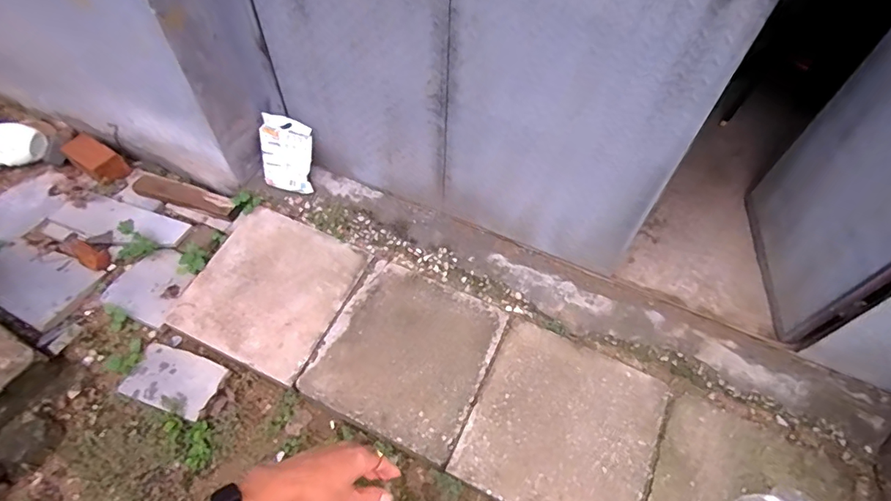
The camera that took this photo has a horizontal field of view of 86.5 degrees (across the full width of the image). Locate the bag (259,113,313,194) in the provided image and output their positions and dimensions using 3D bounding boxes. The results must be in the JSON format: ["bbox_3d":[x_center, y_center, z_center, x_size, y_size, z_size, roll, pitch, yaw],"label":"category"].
[{"bbox_3d":[-0.558,-0.333,1.660,0.189,0.253,0.040,16,28,7],"label":"bag"}]

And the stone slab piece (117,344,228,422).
[{"bbox_3d":[-0.831,0.398,1.460,0.249,0.027,0.178,22,53,0],"label":"stone slab piece"}]

